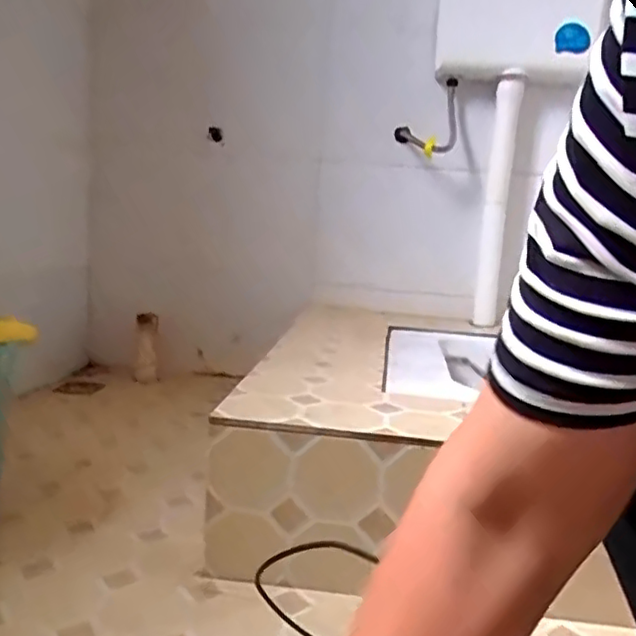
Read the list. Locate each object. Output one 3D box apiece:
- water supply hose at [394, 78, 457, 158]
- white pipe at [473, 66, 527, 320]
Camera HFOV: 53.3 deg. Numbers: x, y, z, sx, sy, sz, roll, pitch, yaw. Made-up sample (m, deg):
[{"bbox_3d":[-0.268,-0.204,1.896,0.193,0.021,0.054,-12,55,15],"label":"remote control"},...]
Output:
[{"bbox_3d":[0.247,-0.458,1.449,0.141,0.173,0.201,6,10,10],"label":"water supply hose"},{"bbox_3d":[0.398,-0.254,1.406,0.061,0.536,0.053,5,10,7],"label":"white pipe"}]

